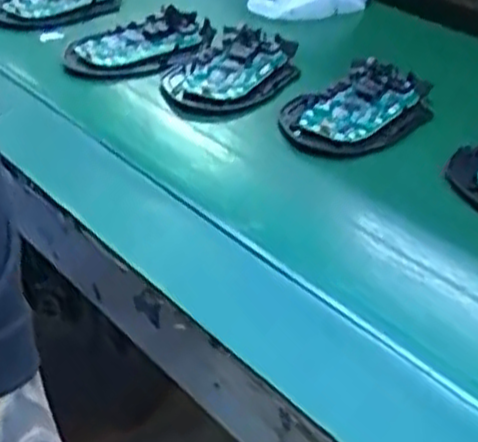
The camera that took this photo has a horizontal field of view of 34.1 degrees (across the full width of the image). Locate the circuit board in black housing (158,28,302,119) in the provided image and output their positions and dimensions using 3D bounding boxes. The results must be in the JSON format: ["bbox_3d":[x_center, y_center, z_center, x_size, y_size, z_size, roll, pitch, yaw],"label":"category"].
[{"bbox_3d":[-0.006,-0.098,0.525,0.070,0.021,0.108,19,39,23],"label":"circuit board in black housing"}]

